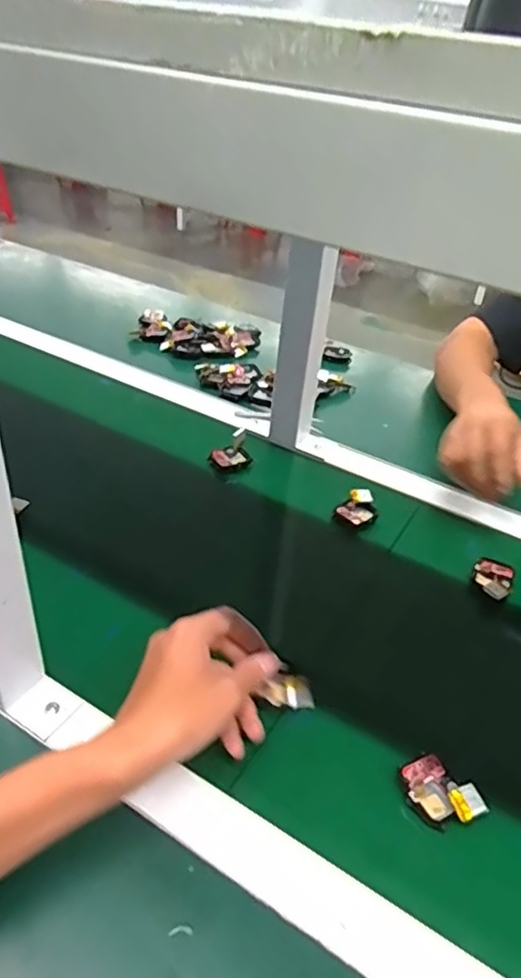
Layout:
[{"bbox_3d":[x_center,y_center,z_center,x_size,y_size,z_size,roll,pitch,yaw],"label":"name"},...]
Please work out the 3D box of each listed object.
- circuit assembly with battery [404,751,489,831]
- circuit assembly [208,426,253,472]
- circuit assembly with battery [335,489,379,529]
[{"bbox_3d":[0.123,0.209,0.426,0.053,0.016,0.037,34,45,30],"label":"circuit assembly with battery"},{"bbox_3d":[-0.035,-0.047,0.723,0.046,0.031,0.032,-9,41,-20],"label":"circuit assembly"},{"bbox_3d":[0.107,0.021,0.670,0.037,0.018,0.044,30,43,26],"label":"circuit assembly with battery"}]

